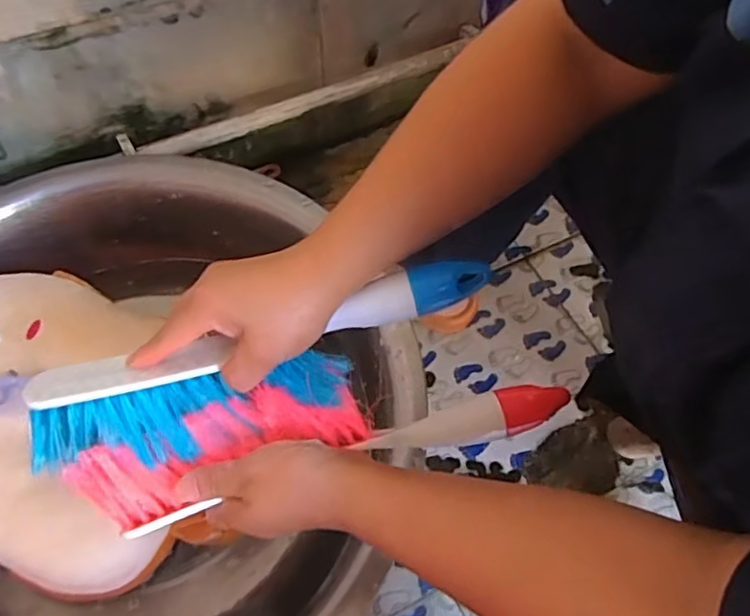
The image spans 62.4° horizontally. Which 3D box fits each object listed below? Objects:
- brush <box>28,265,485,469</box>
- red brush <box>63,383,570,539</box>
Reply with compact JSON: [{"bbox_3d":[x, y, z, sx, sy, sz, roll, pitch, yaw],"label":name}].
[{"bbox_3d":[-0.074,0.042,0.398,0.302,0.064,0.069,-18,59,1],"label":"brush"},{"bbox_3d":[-0.031,0.084,0.396,0.315,0.041,0.060,-8,58,-6],"label":"red brush"}]

